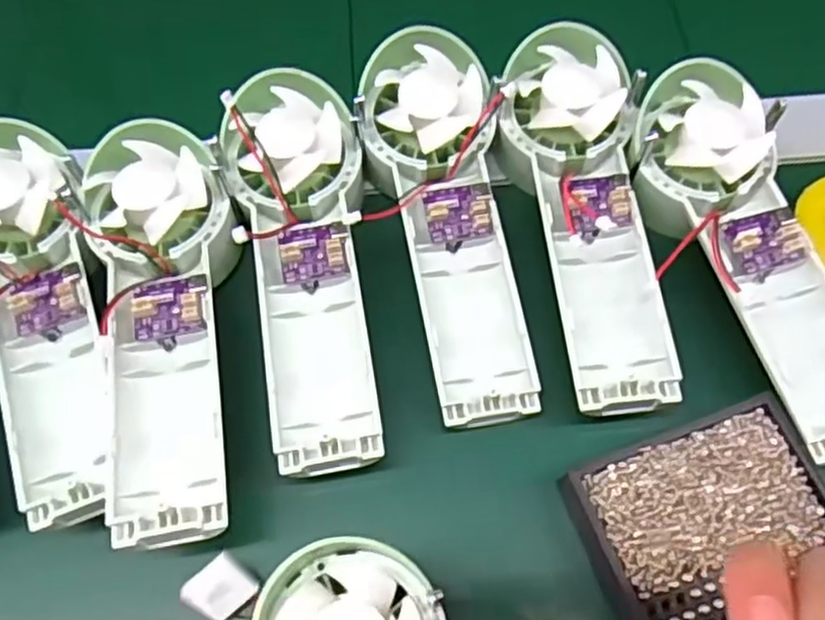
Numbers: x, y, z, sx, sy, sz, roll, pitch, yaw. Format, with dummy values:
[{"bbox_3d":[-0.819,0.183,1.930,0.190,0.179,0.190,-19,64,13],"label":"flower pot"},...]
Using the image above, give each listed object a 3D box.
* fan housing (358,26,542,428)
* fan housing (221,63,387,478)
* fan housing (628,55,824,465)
[{"bbox_3d":[0.017,-0.038,0.321,0.056,0.026,0.175,-11,79,-3],"label":"fan housing"},{"bbox_3d":[-0.046,-0.021,0.308,0.057,0.036,0.173,-9,64,-2],"label":"fan housing"},{"bbox_3d":[0.145,-0.028,0.299,0.060,0.032,0.174,-15,65,-5],"label":"fan housing"}]

